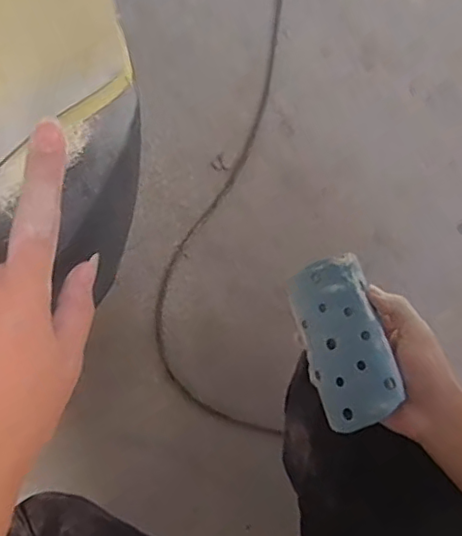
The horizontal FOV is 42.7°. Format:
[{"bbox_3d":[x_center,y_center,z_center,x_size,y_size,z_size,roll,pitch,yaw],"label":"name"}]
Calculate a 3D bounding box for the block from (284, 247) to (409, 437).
[{"bbox_3d":[0.100,0.065,0.520,0.071,0.030,0.142,-25,71,28],"label":"block"}]

